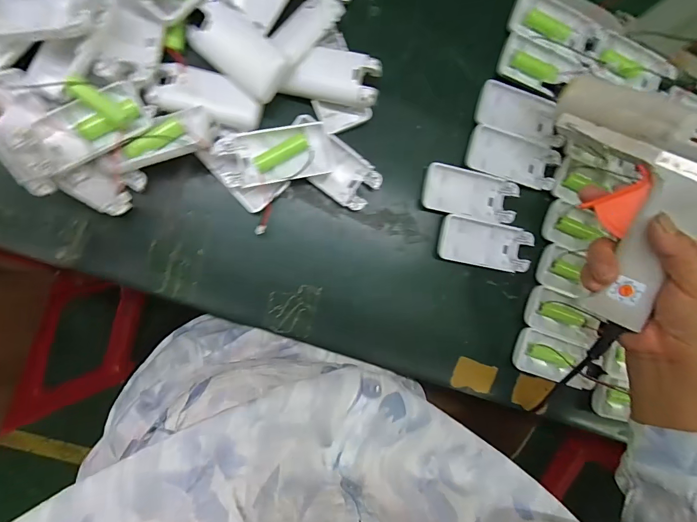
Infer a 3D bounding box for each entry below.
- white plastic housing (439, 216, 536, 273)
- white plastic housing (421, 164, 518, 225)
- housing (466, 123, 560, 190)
[{"bbox_3d":[0.137,-0.017,0.368,0.092,0.015,0.043,11,90,-11],"label":"white plastic housing"},{"bbox_3d":[0.120,-0.066,0.360,0.091,0.013,0.043,11,90,-11],"label":"white plastic housing"},{"bbox_3d":[0.167,-0.103,0.370,0.094,0.012,0.042,16,89,-11],"label":"housing"}]

